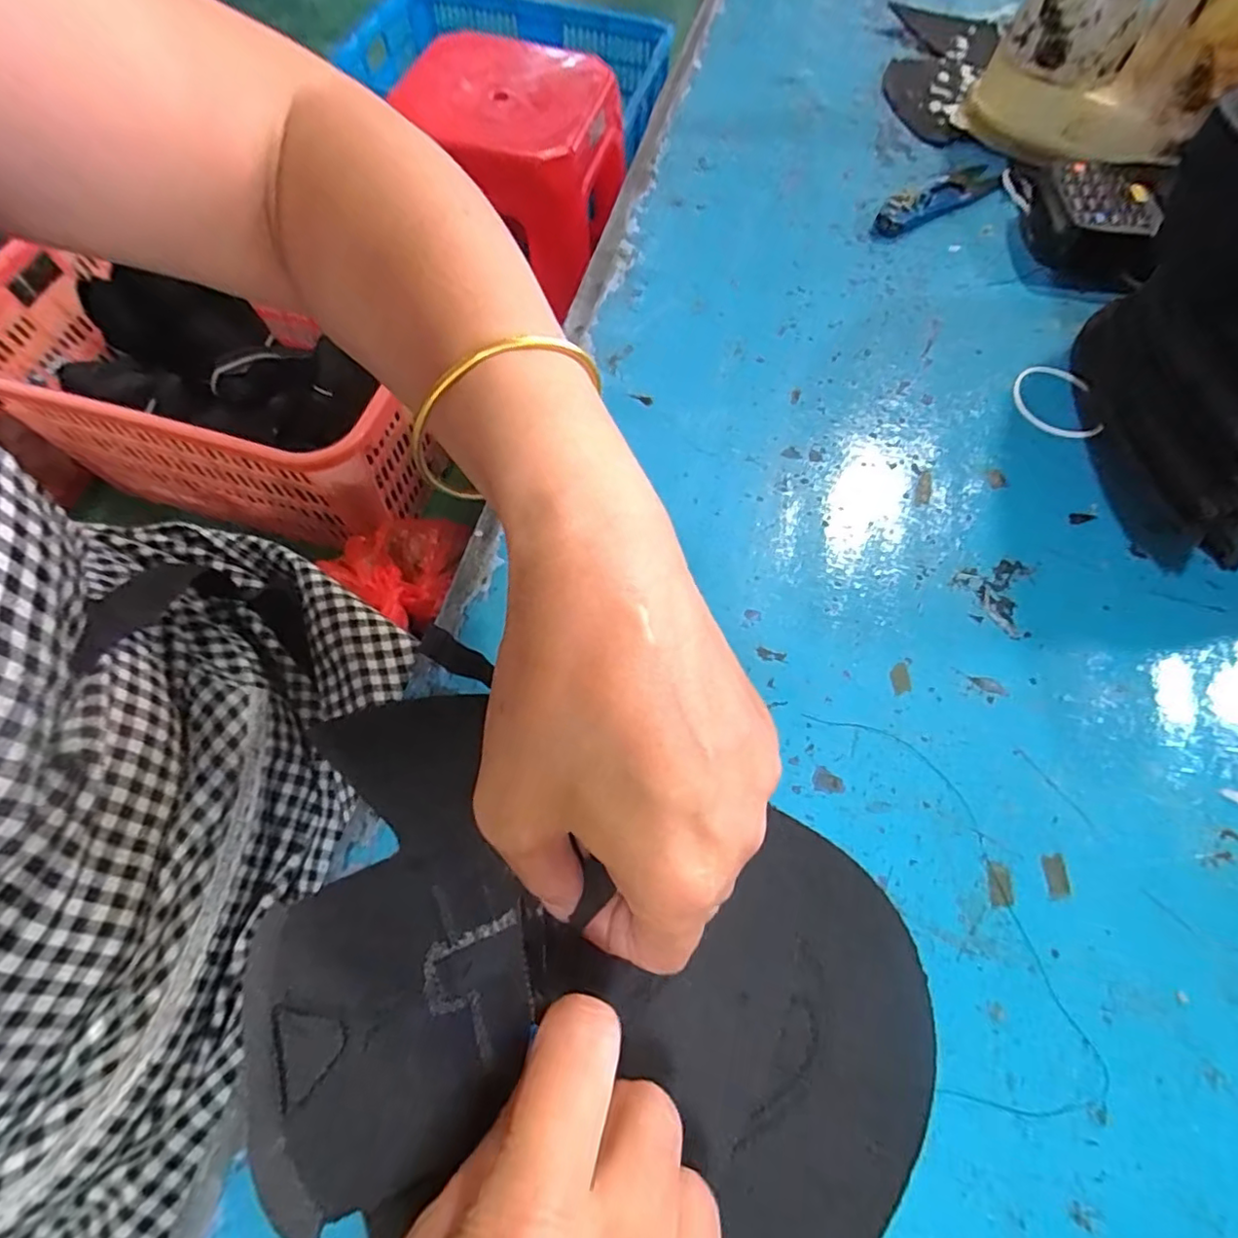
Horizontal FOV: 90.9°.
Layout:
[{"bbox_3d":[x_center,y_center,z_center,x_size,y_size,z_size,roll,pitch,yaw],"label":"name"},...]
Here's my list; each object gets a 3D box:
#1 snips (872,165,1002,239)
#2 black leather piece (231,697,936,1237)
[{"bbox_3d":[0.198,-0.262,0.373,0.114,0.009,0.022,-34,70,-16],"label":"snips"},{"bbox_3d":[-0.014,0.116,0.191,0.216,0.014,0.140,19,66,7],"label":"black leather piece"}]

